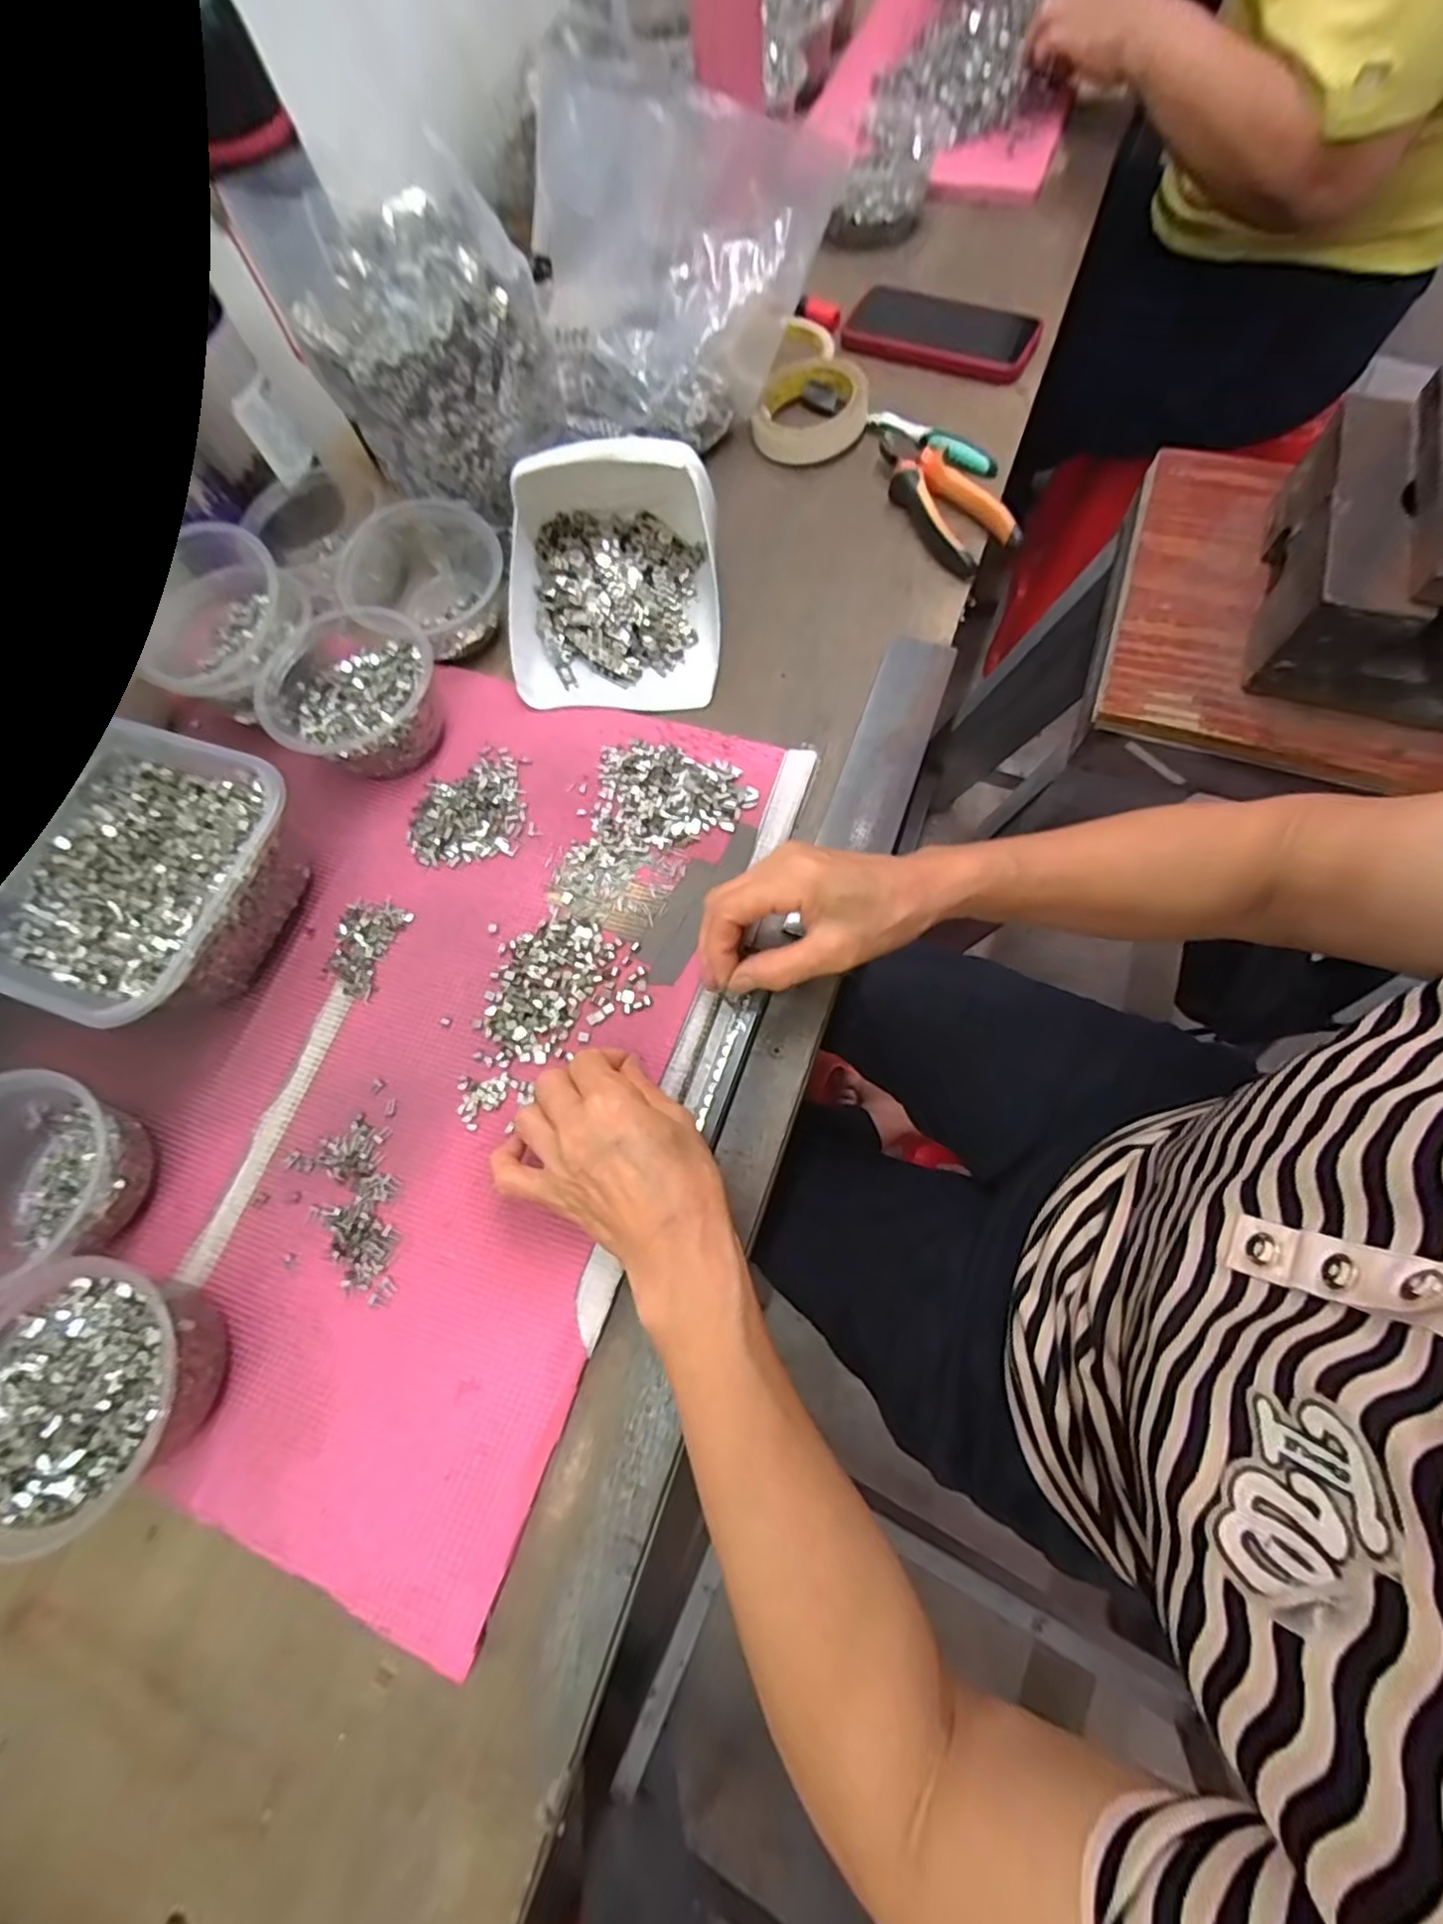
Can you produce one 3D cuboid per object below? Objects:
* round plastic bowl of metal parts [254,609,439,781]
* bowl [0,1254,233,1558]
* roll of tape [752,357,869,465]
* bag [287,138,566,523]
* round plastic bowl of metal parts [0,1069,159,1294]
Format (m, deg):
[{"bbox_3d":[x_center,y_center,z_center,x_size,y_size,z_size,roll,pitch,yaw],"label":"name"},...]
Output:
[{"bbox_3d":[-0.252,-0.184,0.450,0.112,0.053,0.108,-2,70,5],"label":"round plastic bowl of metal parts"},{"bbox_3d":[-0.311,0.208,0.322,0.103,0.057,0.110,-2,70,5],"label":"bowl"},{"bbox_3d":[0.075,-0.481,0.557,0.093,0.036,0.095,-2,70,5],"label":"roll of tape"},{"bbox_3d":[-0.193,-0.412,0.450,0.125,0.125,0.131,34,77,15],"label":"bag"},{"bbox_3d":[-0.379,0.121,0.354,0.097,0.069,0.113,2,71,6],"label":"round plastic bowl of metal parts"}]

